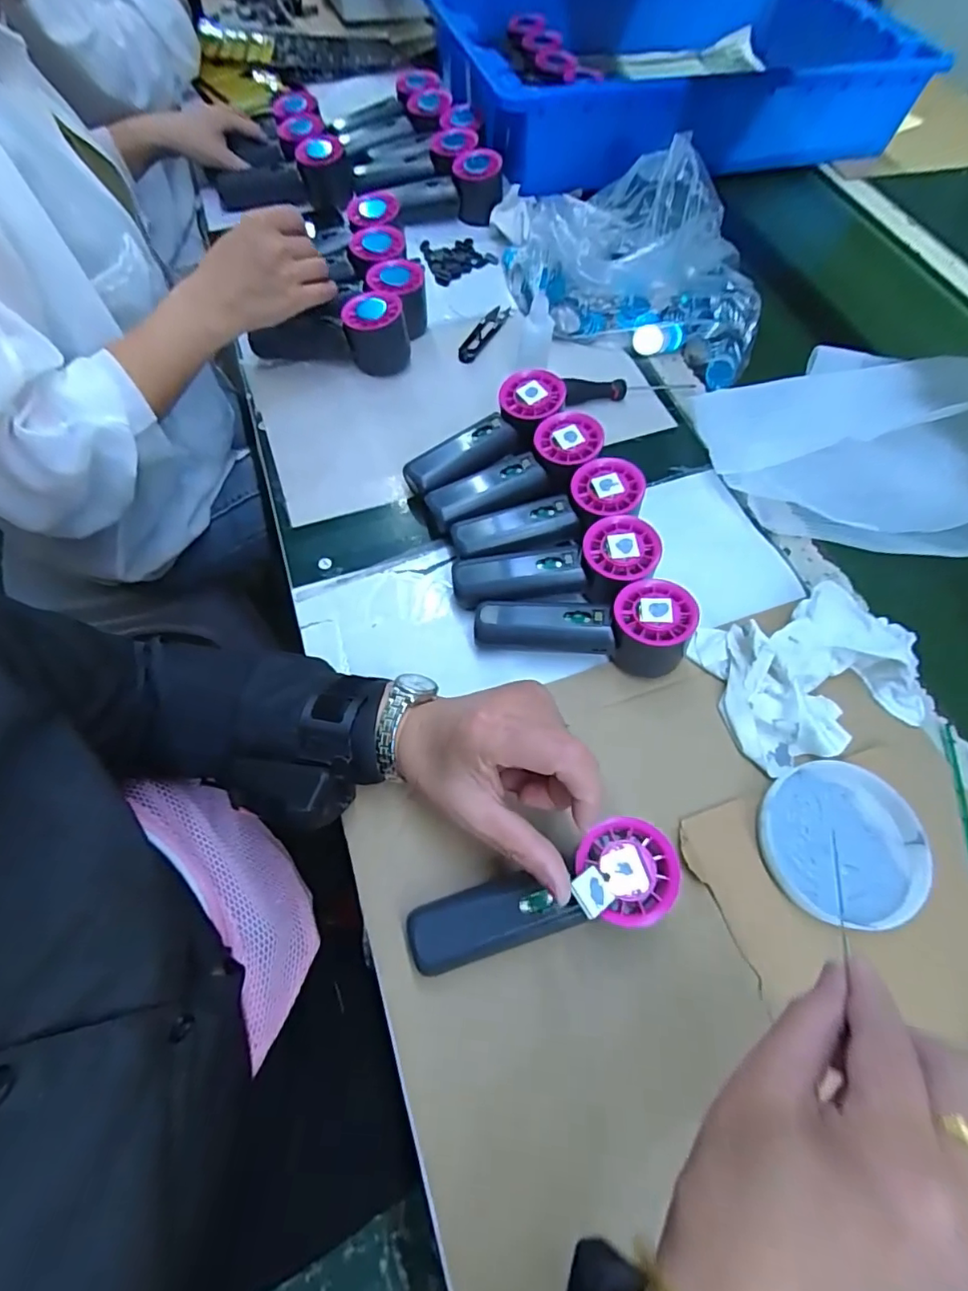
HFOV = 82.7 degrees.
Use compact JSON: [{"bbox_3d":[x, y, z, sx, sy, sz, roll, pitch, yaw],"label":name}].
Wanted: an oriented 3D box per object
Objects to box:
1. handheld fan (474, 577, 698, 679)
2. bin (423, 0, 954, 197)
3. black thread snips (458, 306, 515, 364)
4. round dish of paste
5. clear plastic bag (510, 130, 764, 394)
[{"bbox_3d":[0.072,-0.019,0.407,0.150,0.055,0.052,10,64,4],"label":"handheld fan"},{"bbox_3d":[0.262,-0.847,0.777,0.651,0.098,0.446,-17,66,-9],"label":"bin"},{"bbox_3d":[0.001,-0.332,0.581,0.023,0.008,0.096,24,66,10],"label":"black thread snips"},{"bbox_3d":[0.231,0.128,0.359,0.100,0.021,0.097,14,65,6],"label":"round dish of paste"},{"bbox_3d":[0.160,-0.411,0.580,0.283,0.098,0.200,16,65,7],"label":"clear plastic bag"}]

